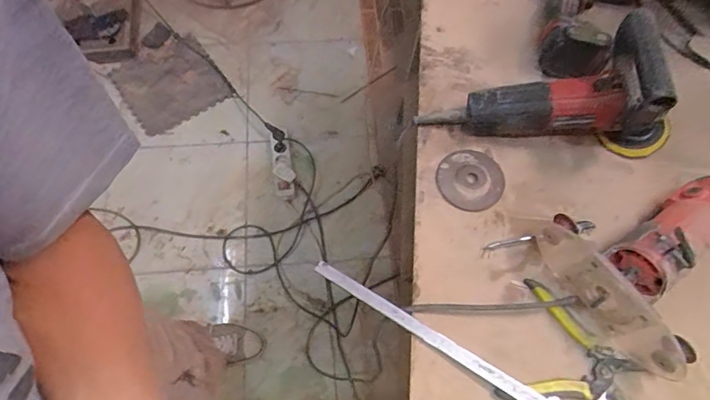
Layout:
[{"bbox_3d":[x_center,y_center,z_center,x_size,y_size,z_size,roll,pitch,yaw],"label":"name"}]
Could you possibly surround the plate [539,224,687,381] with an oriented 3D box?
[{"bbox_3d":[0.284,0.111,0.534,0.041,0.075,0.199,-28,69,-13],"label":"plate"}]

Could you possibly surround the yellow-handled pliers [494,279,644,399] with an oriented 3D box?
[{"bbox_3d":[0.249,0.179,0.538,0.144,0.020,0.137,19,66,7],"label":"yellow-handled pliers"}]

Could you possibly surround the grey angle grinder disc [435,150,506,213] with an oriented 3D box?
[{"bbox_3d":[0.153,-0.027,0.630,0.087,0.009,0.084,-2,69,6],"label":"grey angle grinder disc"}]

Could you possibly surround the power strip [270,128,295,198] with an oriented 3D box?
[{"bbox_3d":[-0.219,-0.117,1.409,0.062,0.051,0.226,-11,66,-6],"label":"power strip"}]

